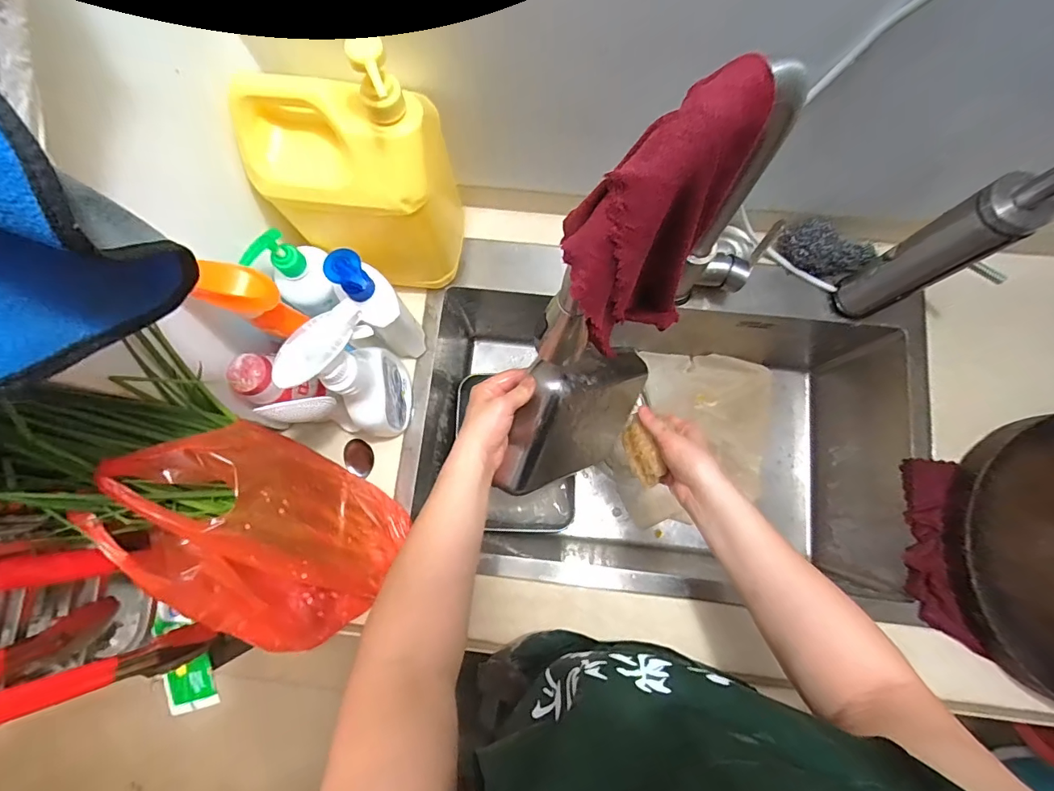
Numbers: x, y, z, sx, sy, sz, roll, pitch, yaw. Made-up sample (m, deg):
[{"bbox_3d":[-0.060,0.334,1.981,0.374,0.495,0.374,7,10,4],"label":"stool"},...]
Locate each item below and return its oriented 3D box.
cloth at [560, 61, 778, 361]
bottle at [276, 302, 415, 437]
[{"bbox_3d":[0.087,-0.103,0.334,0.126,0.208,0.071,-41,81,-6],"label":"cloth"},{"bbox_3d":[-0.179,-0.016,0.493,0.053,0.227,0.096,13,80,3],"label":"bottle"}]

